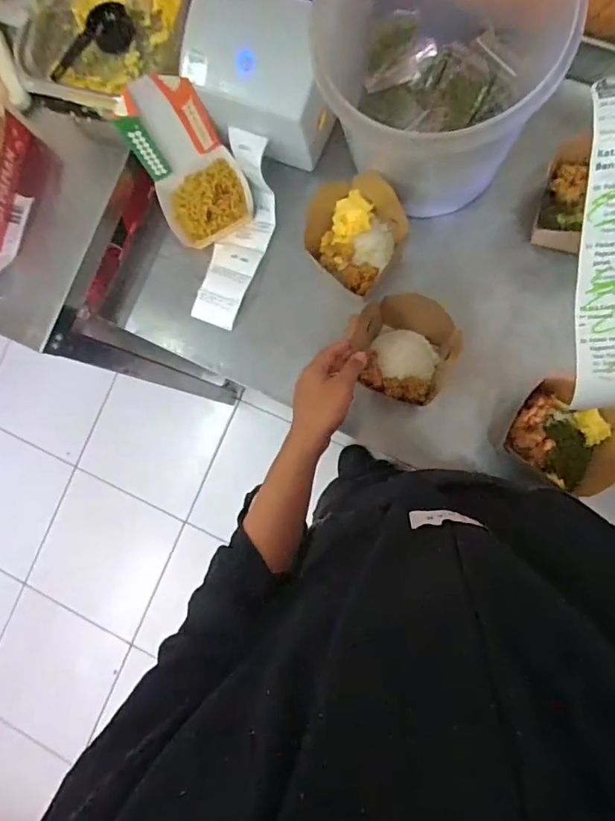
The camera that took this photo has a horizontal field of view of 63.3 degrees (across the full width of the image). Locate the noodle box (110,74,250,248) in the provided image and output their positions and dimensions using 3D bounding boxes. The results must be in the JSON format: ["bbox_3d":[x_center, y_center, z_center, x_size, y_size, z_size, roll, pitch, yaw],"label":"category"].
[{"bbox_3d":[-0.158,-0.320,0.665,0.122,0.158,0.138,-22,84,6],"label":"noodle box"}]

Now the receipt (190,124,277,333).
[{"bbox_3d":[-0.104,-0.246,0.696,0.081,0.072,0.250,20,90,9],"label":"receipt"}]

